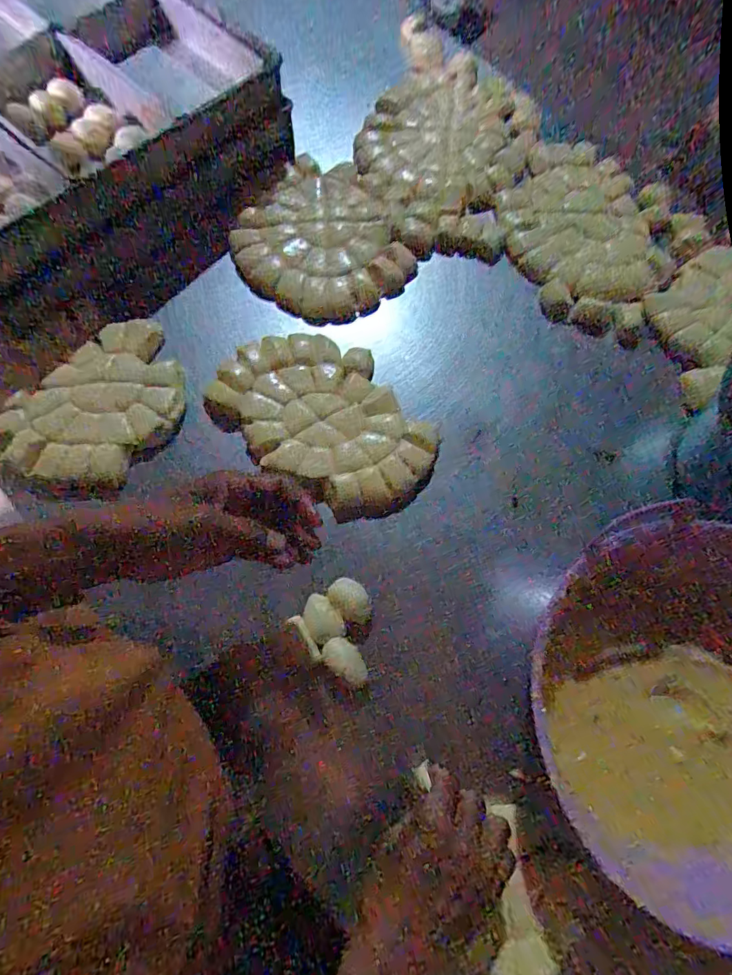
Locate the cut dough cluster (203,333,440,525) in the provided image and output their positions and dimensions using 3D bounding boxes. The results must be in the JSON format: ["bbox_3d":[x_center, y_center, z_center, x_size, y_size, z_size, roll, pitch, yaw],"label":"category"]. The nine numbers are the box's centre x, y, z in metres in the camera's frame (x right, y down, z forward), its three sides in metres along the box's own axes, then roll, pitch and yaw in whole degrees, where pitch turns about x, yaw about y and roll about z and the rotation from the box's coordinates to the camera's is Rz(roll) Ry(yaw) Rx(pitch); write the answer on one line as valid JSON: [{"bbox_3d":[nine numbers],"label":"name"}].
[{"bbox_3d":[-0.044,-0.076,0.520,0.249,0.026,0.162,42,75,9],"label":"cut dough cluster"}]

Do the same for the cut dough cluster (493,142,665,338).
[{"bbox_3d":[0.293,-0.340,0.621,0.217,0.029,0.290,-13,74,-7],"label":"cut dough cluster"}]

